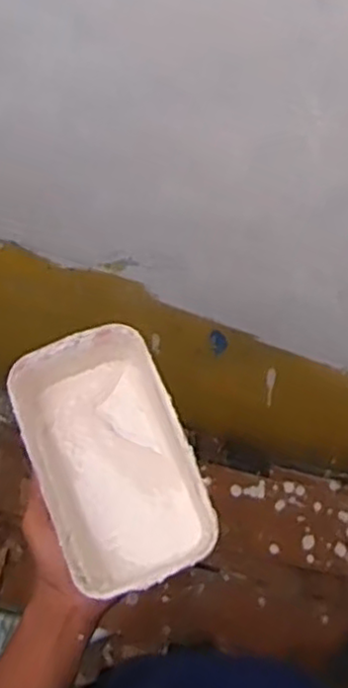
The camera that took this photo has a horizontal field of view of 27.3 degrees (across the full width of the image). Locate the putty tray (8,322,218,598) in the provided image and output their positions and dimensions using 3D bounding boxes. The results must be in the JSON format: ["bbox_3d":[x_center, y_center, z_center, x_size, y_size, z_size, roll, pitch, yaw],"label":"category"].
[{"bbox_3d":[-0.046,0.090,0.550,0.105,0.073,0.187,-24,69,-7],"label":"putty tray"}]

